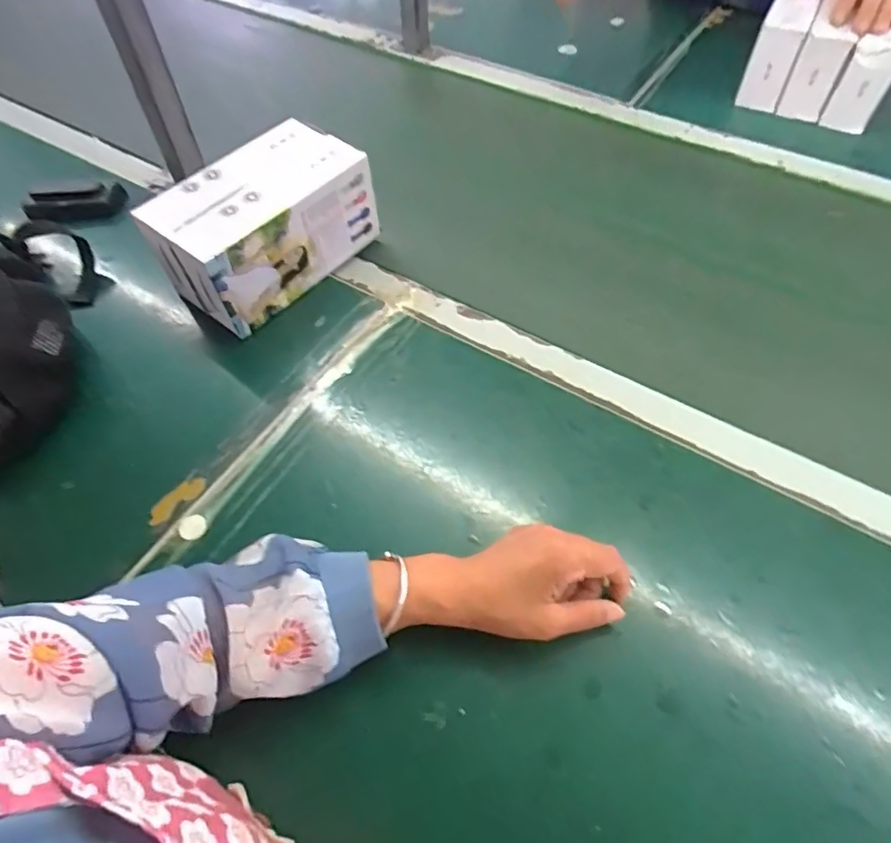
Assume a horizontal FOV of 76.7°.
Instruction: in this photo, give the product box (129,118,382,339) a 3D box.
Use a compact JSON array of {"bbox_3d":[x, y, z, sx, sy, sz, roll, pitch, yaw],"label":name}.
[{"bbox_3d":[-0.175,-0.192,0.554,0.109,0.107,0.188,33,64,23],"label":"product box"}]

